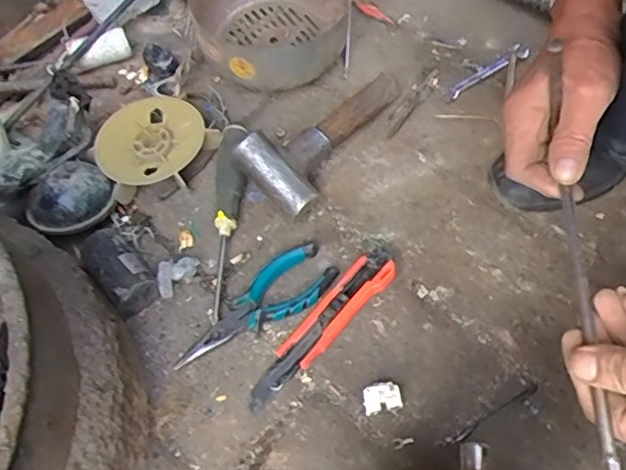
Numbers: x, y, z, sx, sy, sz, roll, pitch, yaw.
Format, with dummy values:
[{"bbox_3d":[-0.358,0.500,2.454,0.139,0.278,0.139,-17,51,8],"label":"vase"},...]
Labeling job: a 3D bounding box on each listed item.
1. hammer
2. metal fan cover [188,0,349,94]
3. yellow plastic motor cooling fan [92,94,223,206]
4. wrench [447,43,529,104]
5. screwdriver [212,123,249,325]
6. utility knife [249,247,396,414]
[{"bbox_3d":[0.008,-0.112,0.602,0.088,0.062,0.196,31,67,18],"label":"hammer"},{"bbox_3d":[-0.046,-0.244,0.670,0.174,0.077,0.182,-3,61,2],"label":"metal fan cover"},{"bbox_3d":[-0.165,-0.093,0.610,0.114,0.040,0.116,-1,61,3],"label":"yellow plastic motor cooling fan"},{"bbox_3d":[0.192,-0.181,0.654,0.110,0.008,0.020,-31,64,-13],"label":"wrench"},{"bbox_3d":[-0.083,-0.021,0.570,0.033,0.034,0.204,-3,61,2],"label":"screwdriver"},{"bbox_3d":[0.008,0.079,0.519,0.033,0.020,0.178,39,70,21],"label":"utility knife"}]

